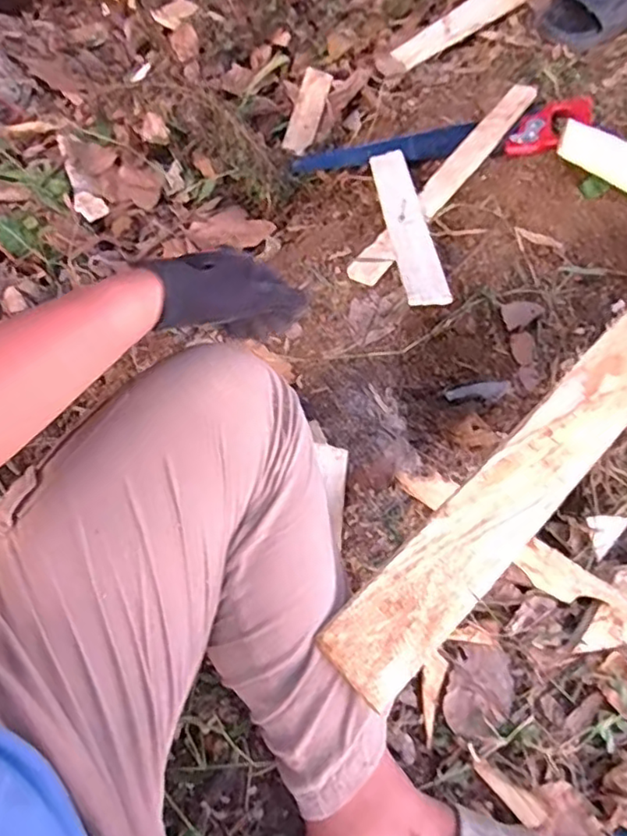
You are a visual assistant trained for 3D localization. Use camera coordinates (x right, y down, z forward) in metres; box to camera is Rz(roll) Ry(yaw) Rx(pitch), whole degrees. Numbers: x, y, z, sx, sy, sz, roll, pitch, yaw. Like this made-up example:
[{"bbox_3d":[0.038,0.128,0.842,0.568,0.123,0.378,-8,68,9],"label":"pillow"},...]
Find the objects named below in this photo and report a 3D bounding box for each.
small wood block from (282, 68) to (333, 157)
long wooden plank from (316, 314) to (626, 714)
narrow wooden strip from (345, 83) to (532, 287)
[{"bbox_3d":[-0.012,-0.575,1.142,0.052,0.012,0.182,16,78,4],"label":"small wood block"},{"bbox_3d":[0.341,-0.030,0.710,0.871,0.013,0.088,-39,94,-24],"label":"long wooden plank"},{"bbox_3d":[0.202,-0.354,0.889,0.046,0.022,0.475,34,66,13],"label":"narrow wooden strip"}]

